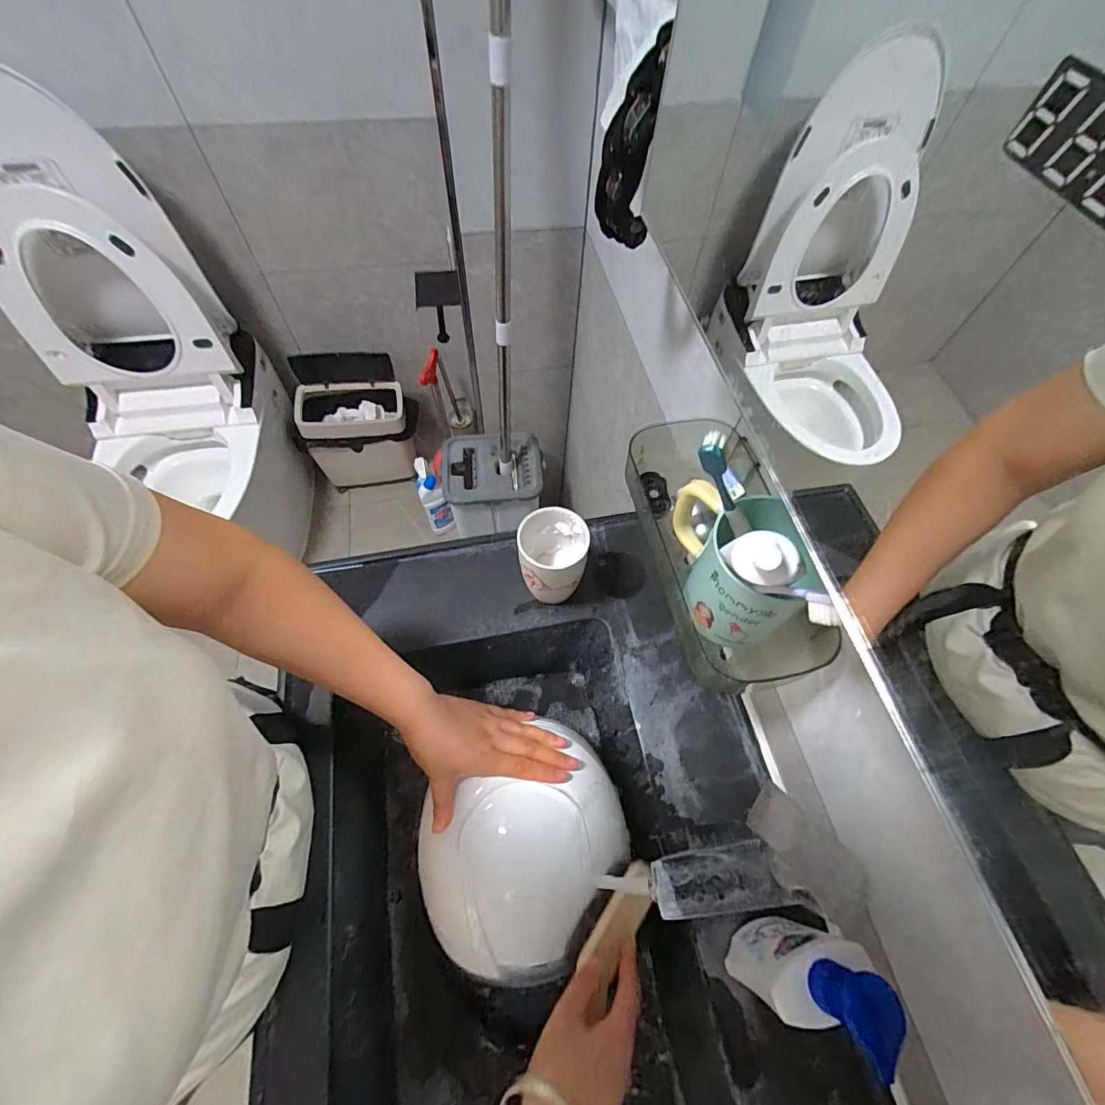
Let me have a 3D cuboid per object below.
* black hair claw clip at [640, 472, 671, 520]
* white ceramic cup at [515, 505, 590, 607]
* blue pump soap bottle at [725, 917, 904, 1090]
[{"bbox_3d":[0.097,-0.054,0.450,0.024,0.011,0.043,-11,79,-16],"label":"black hair claw clip"},{"bbox_3d":[0.000,0.006,0.531,0.071,0.087,0.072,1,62,-2],"label":"white ceramic cup"},{"bbox_3d":[0.178,0.299,0.347,0.050,0.154,0.058,21,63,9],"label":"blue pump soap bottle"}]

